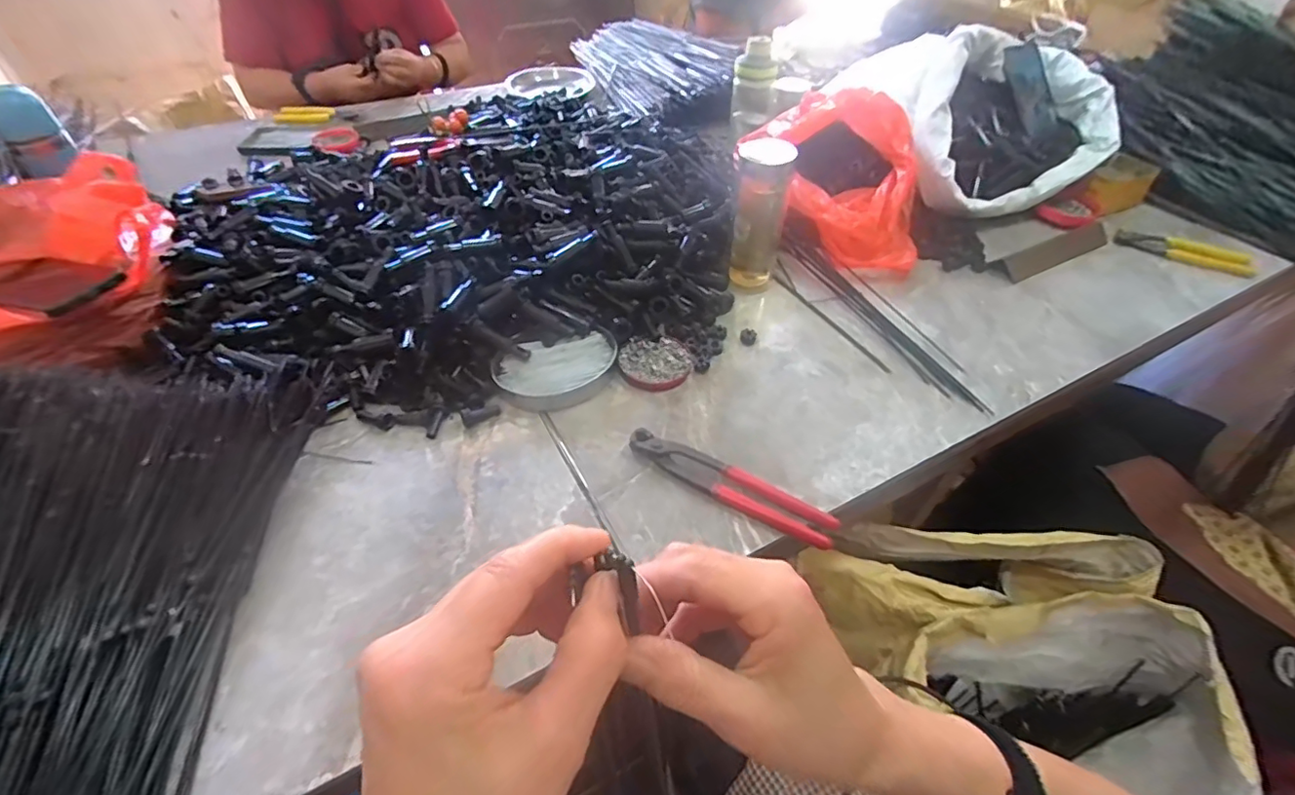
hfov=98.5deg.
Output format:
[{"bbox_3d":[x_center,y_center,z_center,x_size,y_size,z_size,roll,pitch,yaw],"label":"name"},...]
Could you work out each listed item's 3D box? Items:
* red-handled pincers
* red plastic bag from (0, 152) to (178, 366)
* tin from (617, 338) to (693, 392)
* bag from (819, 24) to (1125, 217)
[{"bbox_3d":[0.074,0.080,0.516,0.200,0.018,0.038,22,50,18],"label":"red-handled pincers"},{"bbox_3d":[-0.675,-0.139,0.599,0.303,0.092,0.304,-11,48,-12],"label":"red plastic bag"},{"bbox_3d":[0.010,-0.037,0.625,0.080,0.015,0.066,-6,47,-7],"label":"tin"},{"bbox_3d":[0.539,-0.475,0.904,0.328,0.160,0.380,-8,48,-9],"label":"bag"}]

